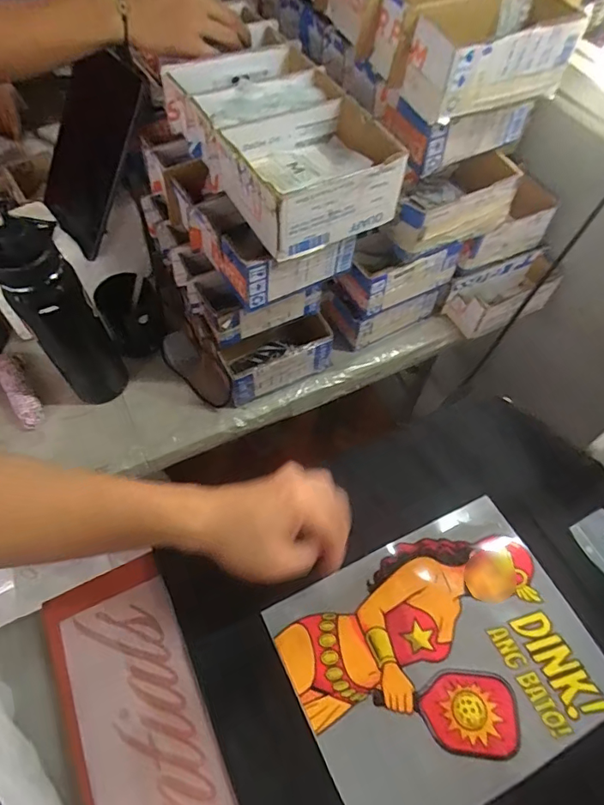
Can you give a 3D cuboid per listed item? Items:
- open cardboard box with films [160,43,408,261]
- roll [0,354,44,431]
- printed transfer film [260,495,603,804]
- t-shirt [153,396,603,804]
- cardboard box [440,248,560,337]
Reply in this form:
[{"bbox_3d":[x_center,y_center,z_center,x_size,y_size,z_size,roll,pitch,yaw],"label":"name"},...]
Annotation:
[{"bbox_3d":[-0.022,-0.291,0.547,0.176,0.073,0.257,-23,63,-17],"label":"open cardboard box with films"},{"bbox_3d":[-0.402,-0.022,0.683,0.041,0.035,0.142,-29,65,-20],"label":"roll"},{"bbox_3d":[0.119,0.215,0.418,0.246,0.009,0.195,-22,62,-14],"label":"printed transfer film"},{"bbox_3d":[0.146,0.214,0.433,0.447,0.048,0.391,-24,62,-12],"label":"t-shirt"},{"bbox_3d":[0.320,-0.172,0.762,0.176,0.078,0.068,-22,63,-16],"label":"cardboard box"}]

